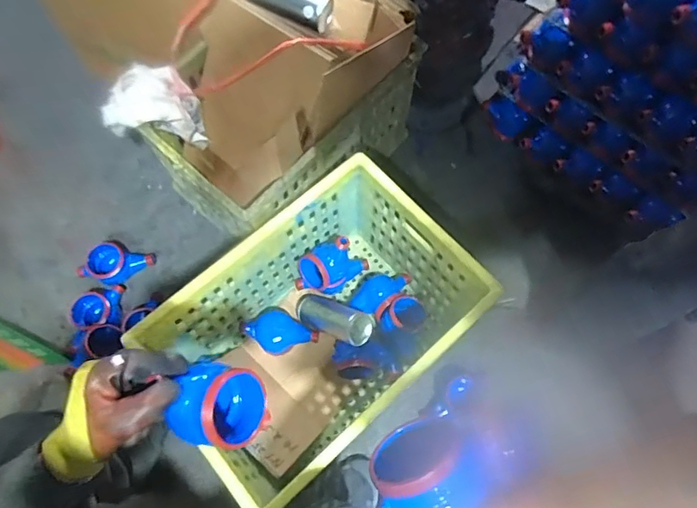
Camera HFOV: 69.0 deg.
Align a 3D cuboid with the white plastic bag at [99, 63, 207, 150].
[{"bbox_3d":[-0.381,-0.276,1.006,0.170,0.148,0.115,-26,71,-10],"label":"white plastic bag"}]

